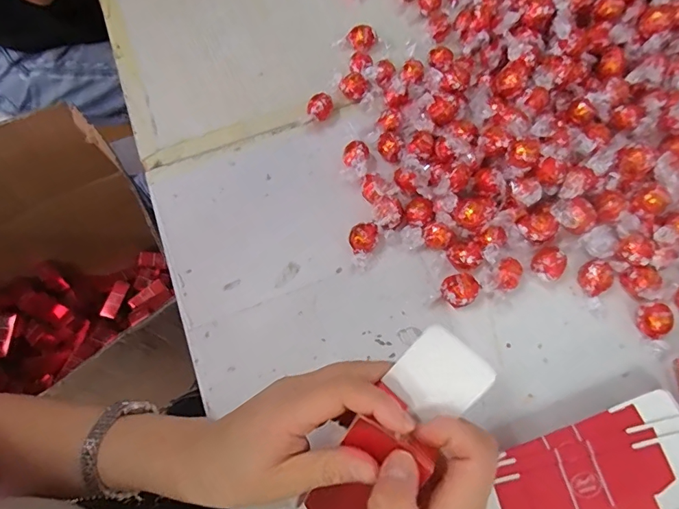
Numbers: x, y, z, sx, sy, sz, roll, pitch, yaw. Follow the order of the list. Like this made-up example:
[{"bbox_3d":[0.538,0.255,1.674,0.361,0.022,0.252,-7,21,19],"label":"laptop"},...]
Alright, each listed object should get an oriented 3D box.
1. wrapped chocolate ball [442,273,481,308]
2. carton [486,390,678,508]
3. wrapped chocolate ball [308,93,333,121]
[{"bbox_3d":[0.109,0.033,0.406,0.031,0.023,0.029,-1,67,3],"label":"wrapped chocolate ball"},{"bbox_3d":[0.190,0.176,0.321,0.171,0.004,0.101,-18,65,-6],"label":"carton"},{"bbox_3d":[-0.021,-0.163,0.498,0.028,0.025,0.021,-7,66,0],"label":"wrapped chocolate ball"}]

